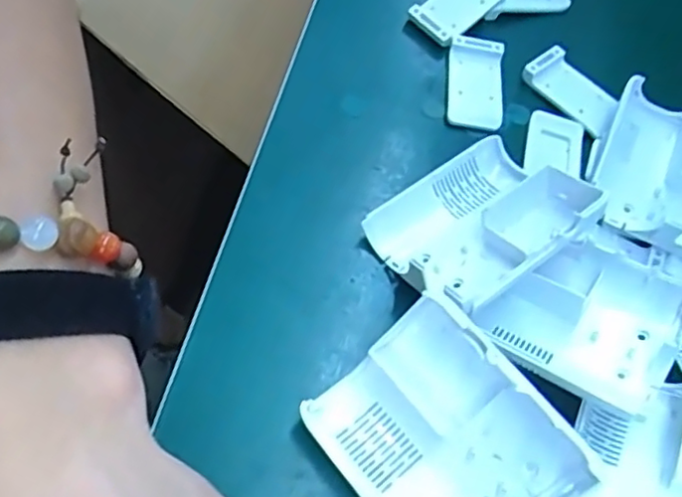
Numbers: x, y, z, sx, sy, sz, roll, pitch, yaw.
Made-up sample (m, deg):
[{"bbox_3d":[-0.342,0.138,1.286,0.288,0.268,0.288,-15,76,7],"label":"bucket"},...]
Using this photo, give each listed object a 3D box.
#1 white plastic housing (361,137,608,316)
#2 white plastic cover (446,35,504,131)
[{"bbox_3d":[0.059,-0.013,0.276,0.077,0.035,0.063,-31,70,-22],"label":"white plastic housing"},{"bbox_3d":[0.070,-0.087,0.341,0.028,0.006,0.058,9,61,-3],"label":"white plastic cover"}]

